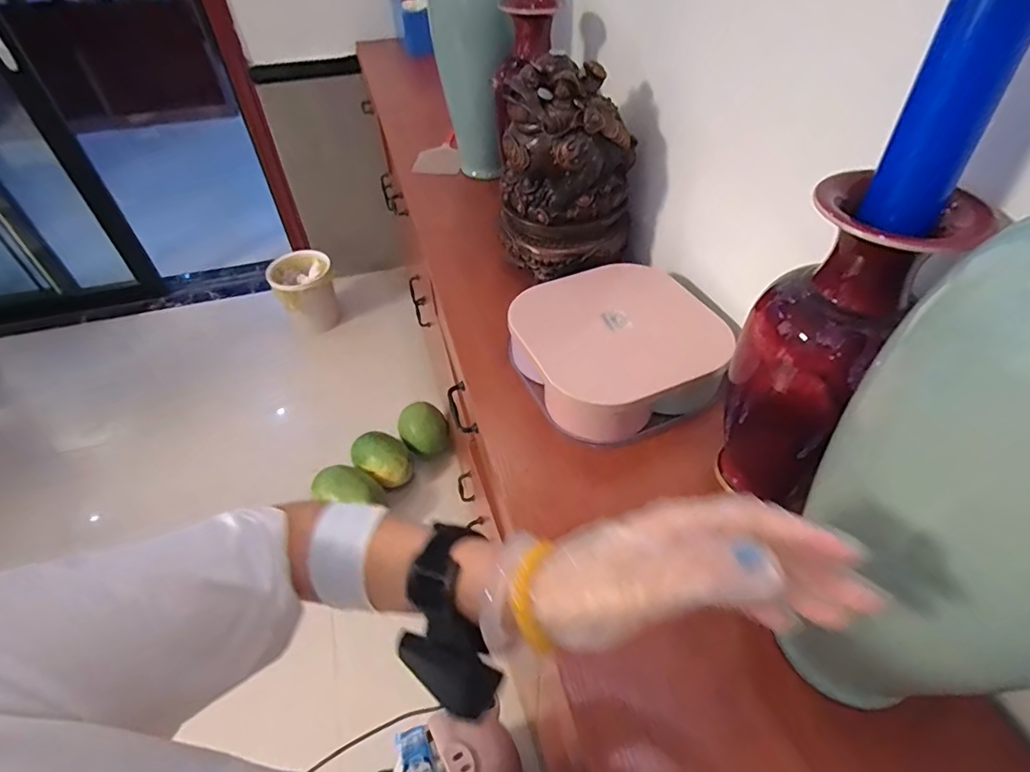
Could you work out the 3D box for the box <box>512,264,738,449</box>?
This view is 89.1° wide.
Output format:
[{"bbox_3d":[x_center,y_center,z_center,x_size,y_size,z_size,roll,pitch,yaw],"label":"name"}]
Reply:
[{"bbox_3d":[0.133,-0.052,0.719,0.234,0.087,0.250,-22,51,-19],"label":"box"}]

